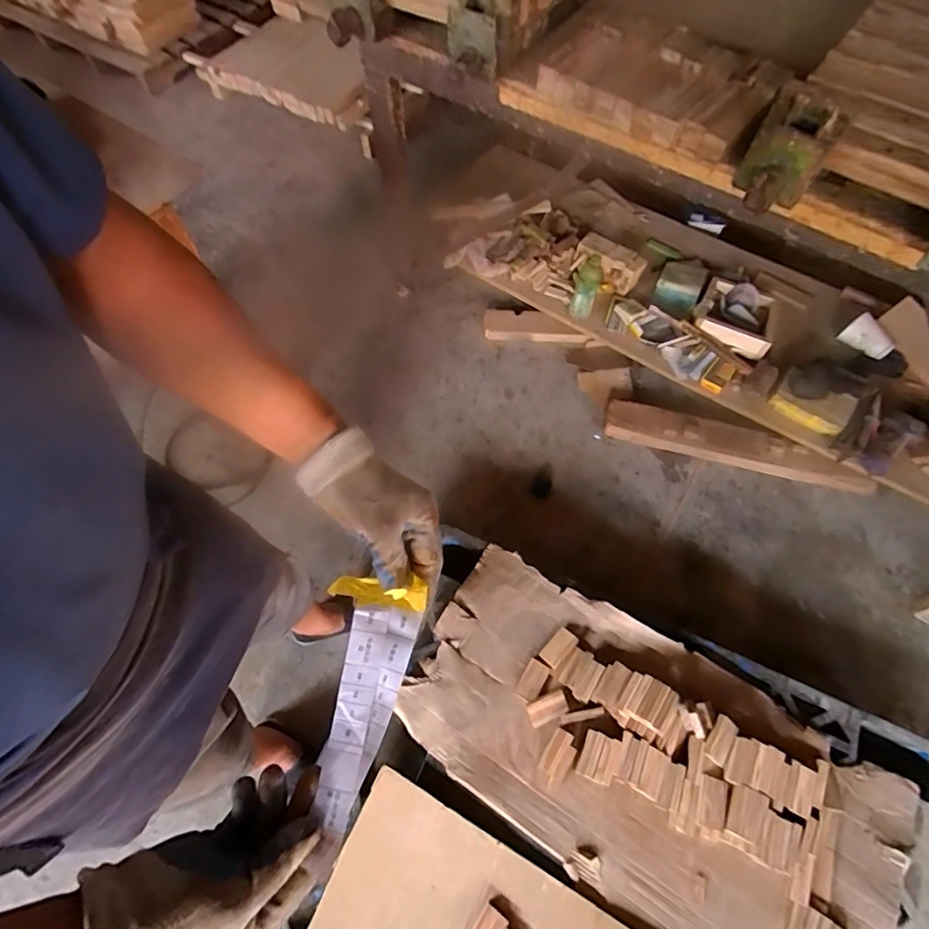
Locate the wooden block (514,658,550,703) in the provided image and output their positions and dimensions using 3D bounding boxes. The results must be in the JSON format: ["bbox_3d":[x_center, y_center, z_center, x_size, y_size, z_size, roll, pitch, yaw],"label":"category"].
[{"bbox_3d":[0.144,0.459,1.066,0.046,0.010,0.081,29,66,14],"label":"wooden block"}]

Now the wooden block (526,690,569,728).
[{"bbox_3d":[0.171,0.503,1.035,0.082,0.020,0.044,-20,64,-11],"label":"wooden block"}]

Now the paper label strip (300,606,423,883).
[{"bbox_3d":[-0.084,0.203,0.397,0.052,0.012,0.176,13,68,6],"label":"paper label strip"}]

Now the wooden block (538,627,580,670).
[{"bbox_3d":[0.205,0.398,1.090,0.045,0.017,0.084,41,69,19],"label":"wooden block"}]

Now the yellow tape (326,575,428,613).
[{"bbox_3d":[-0.074,0.109,0.432,0.087,0.024,0.027,2,61,17],"label":"yellow tape"}]

